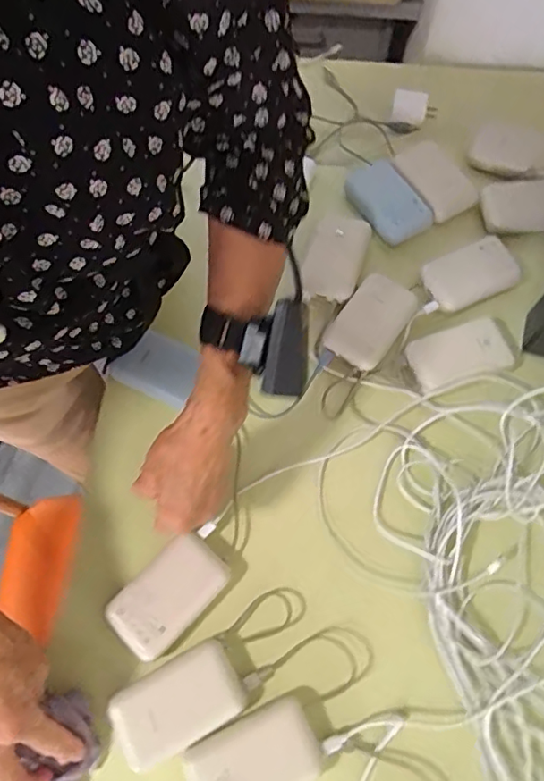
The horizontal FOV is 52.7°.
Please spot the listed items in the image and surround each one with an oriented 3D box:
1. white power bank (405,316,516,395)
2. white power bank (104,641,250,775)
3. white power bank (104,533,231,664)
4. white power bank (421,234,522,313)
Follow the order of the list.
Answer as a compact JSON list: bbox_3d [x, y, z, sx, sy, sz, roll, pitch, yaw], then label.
[{"bbox_3d":[0.197,-0.038,0.572,0.107,0.018,0.065,-20,70,-7],"label":"white power bank"},{"bbox_3d":[-0.078,0.260,0.455,0.103,0.025,0.061,-28,71,-10],"label":"white power bank"},{"bbox_3d":[-0.092,0.182,0.488,0.064,0.021,0.103,42,75,15],"label":"white power bank"},{"bbox_3d":[0.221,-0.131,0.607,0.099,0.016,0.064,-21,70,-7],"label":"white power bank"}]

